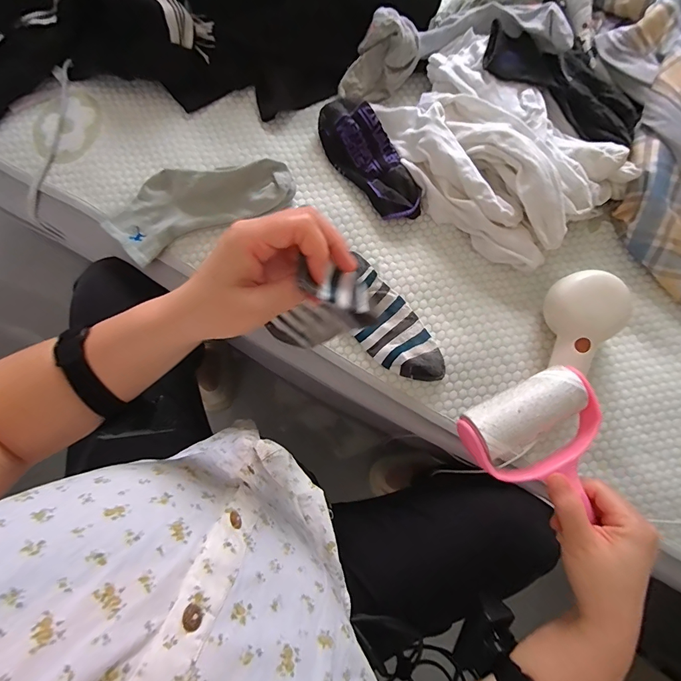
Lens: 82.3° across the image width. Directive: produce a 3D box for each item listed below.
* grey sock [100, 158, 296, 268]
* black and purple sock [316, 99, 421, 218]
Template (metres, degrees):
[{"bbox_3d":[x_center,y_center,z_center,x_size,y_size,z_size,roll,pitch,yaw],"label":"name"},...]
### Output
[{"bbox_3d":[-0.176,-0.173,0.483,0.228,0.034,0.091,-23,80,-4],"label":"grey sock"},{"bbox_3d":[0.040,-0.230,0.496,0.069,0.034,0.176,-36,81,-6],"label":"black and purple sock"}]

